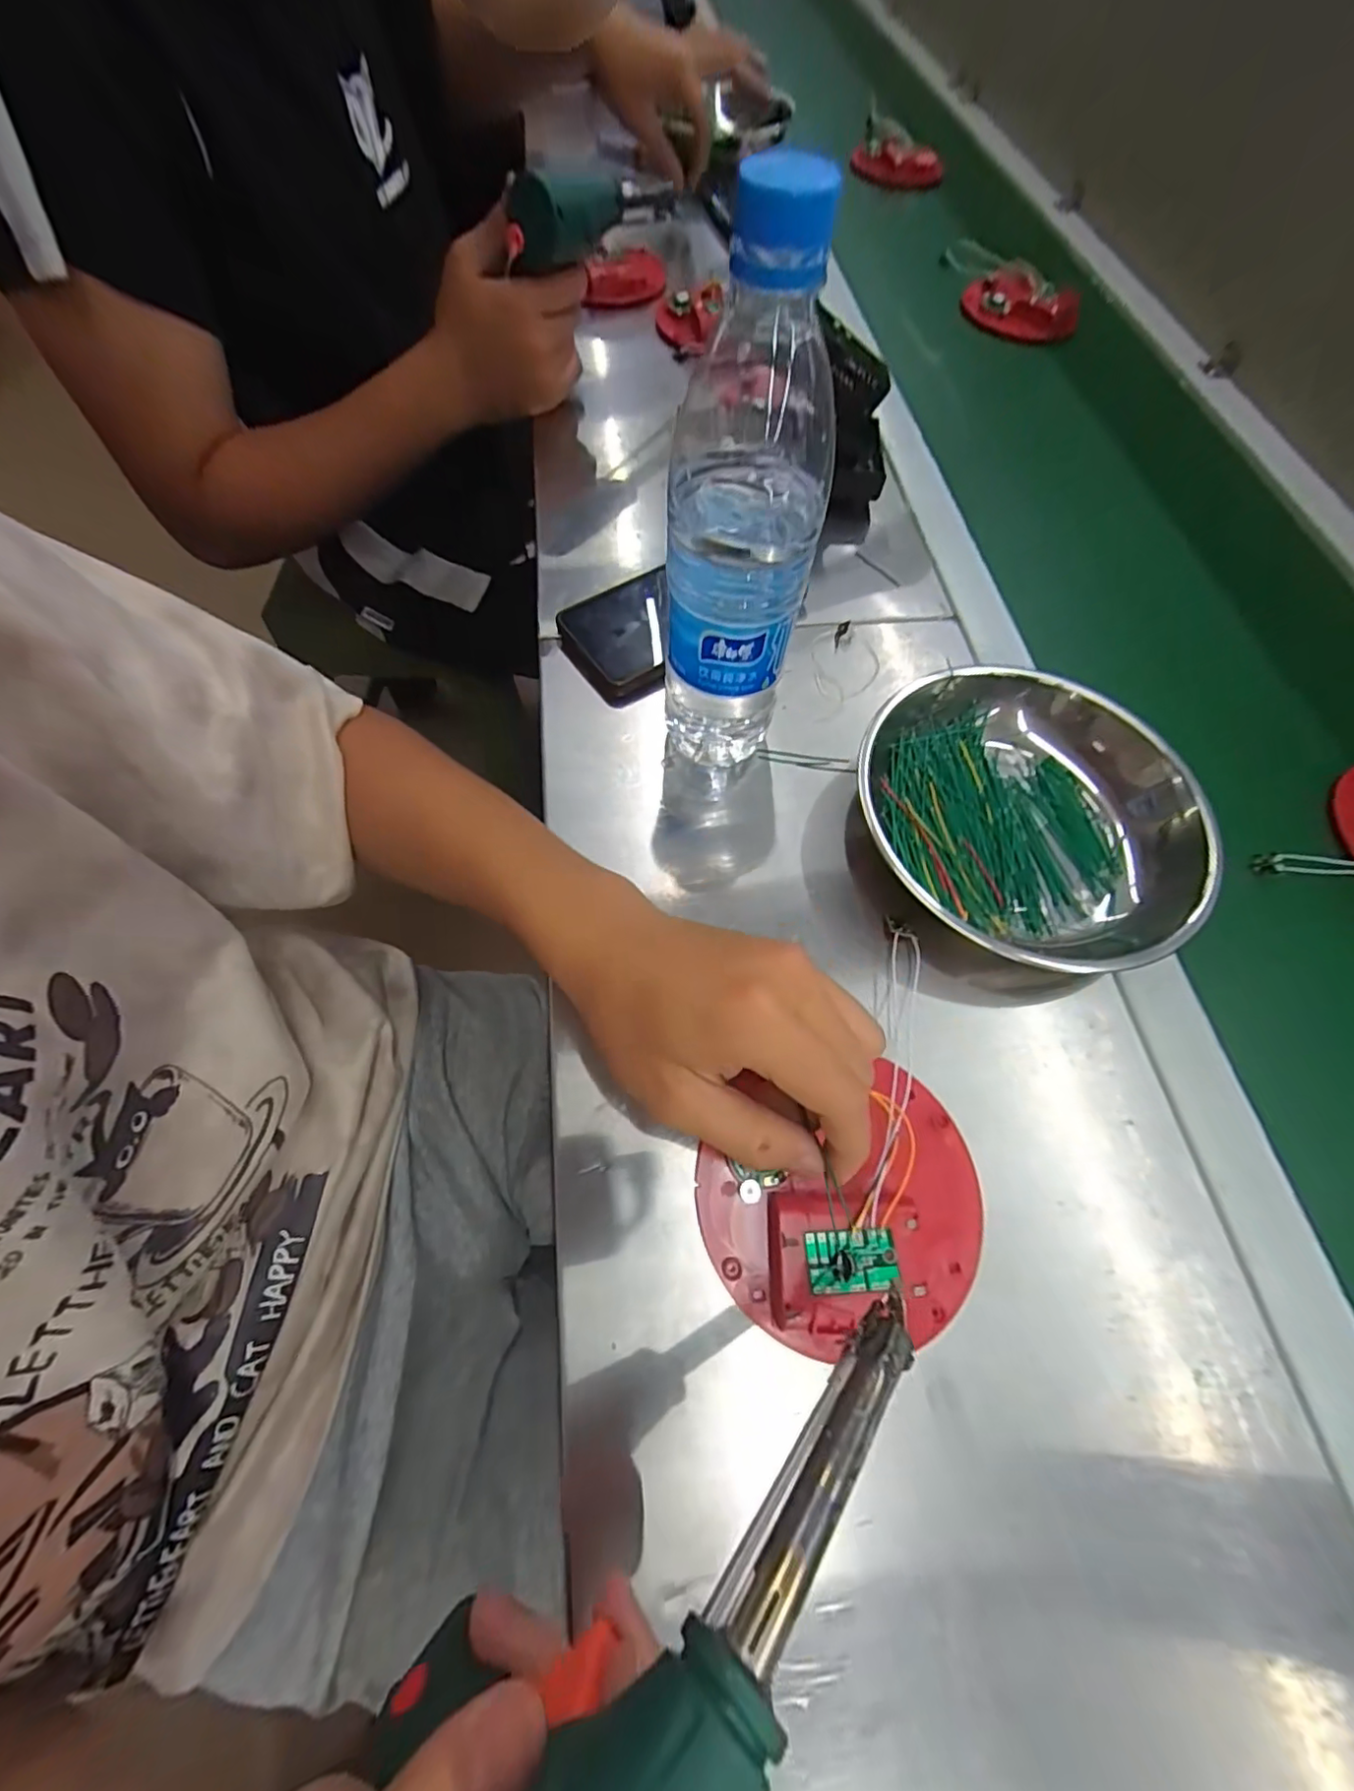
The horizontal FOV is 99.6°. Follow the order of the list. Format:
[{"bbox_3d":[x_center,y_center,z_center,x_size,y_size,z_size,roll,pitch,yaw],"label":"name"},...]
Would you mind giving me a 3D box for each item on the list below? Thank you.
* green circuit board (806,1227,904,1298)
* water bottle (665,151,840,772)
[{"bbox_3d":[0.070,0.144,0.226,0.035,0.004,0.021,-4,66,-5],"label":"green circuit board"},{"bbox_3d":[0.027,-0.145,0.256,0.061,0.225,0.058,8,66,1],"label":"water bottle"}]

